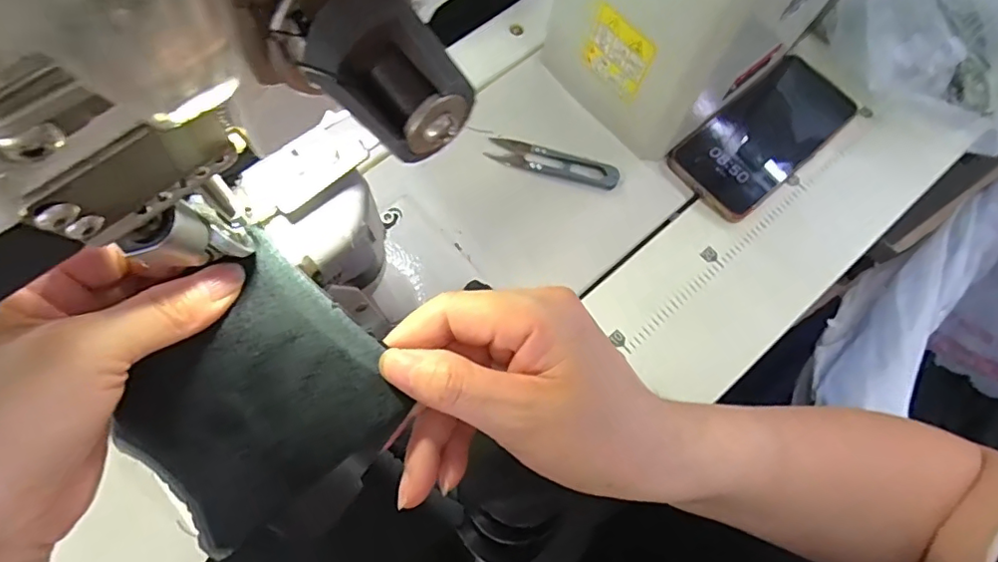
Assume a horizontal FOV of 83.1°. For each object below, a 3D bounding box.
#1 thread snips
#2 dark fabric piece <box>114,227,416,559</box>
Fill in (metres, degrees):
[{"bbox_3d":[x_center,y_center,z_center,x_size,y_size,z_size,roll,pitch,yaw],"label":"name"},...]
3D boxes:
[{"bbox_3d":[0.042,-0.092,0.436,0.102,0.010,0.024,13,67,6],"label":"thread snips"},{"bbox_3d":[-0.097,0.047,0.220,0.100,0.012,0.085,-39,94,4],"label":"dark fabric piece"}]

